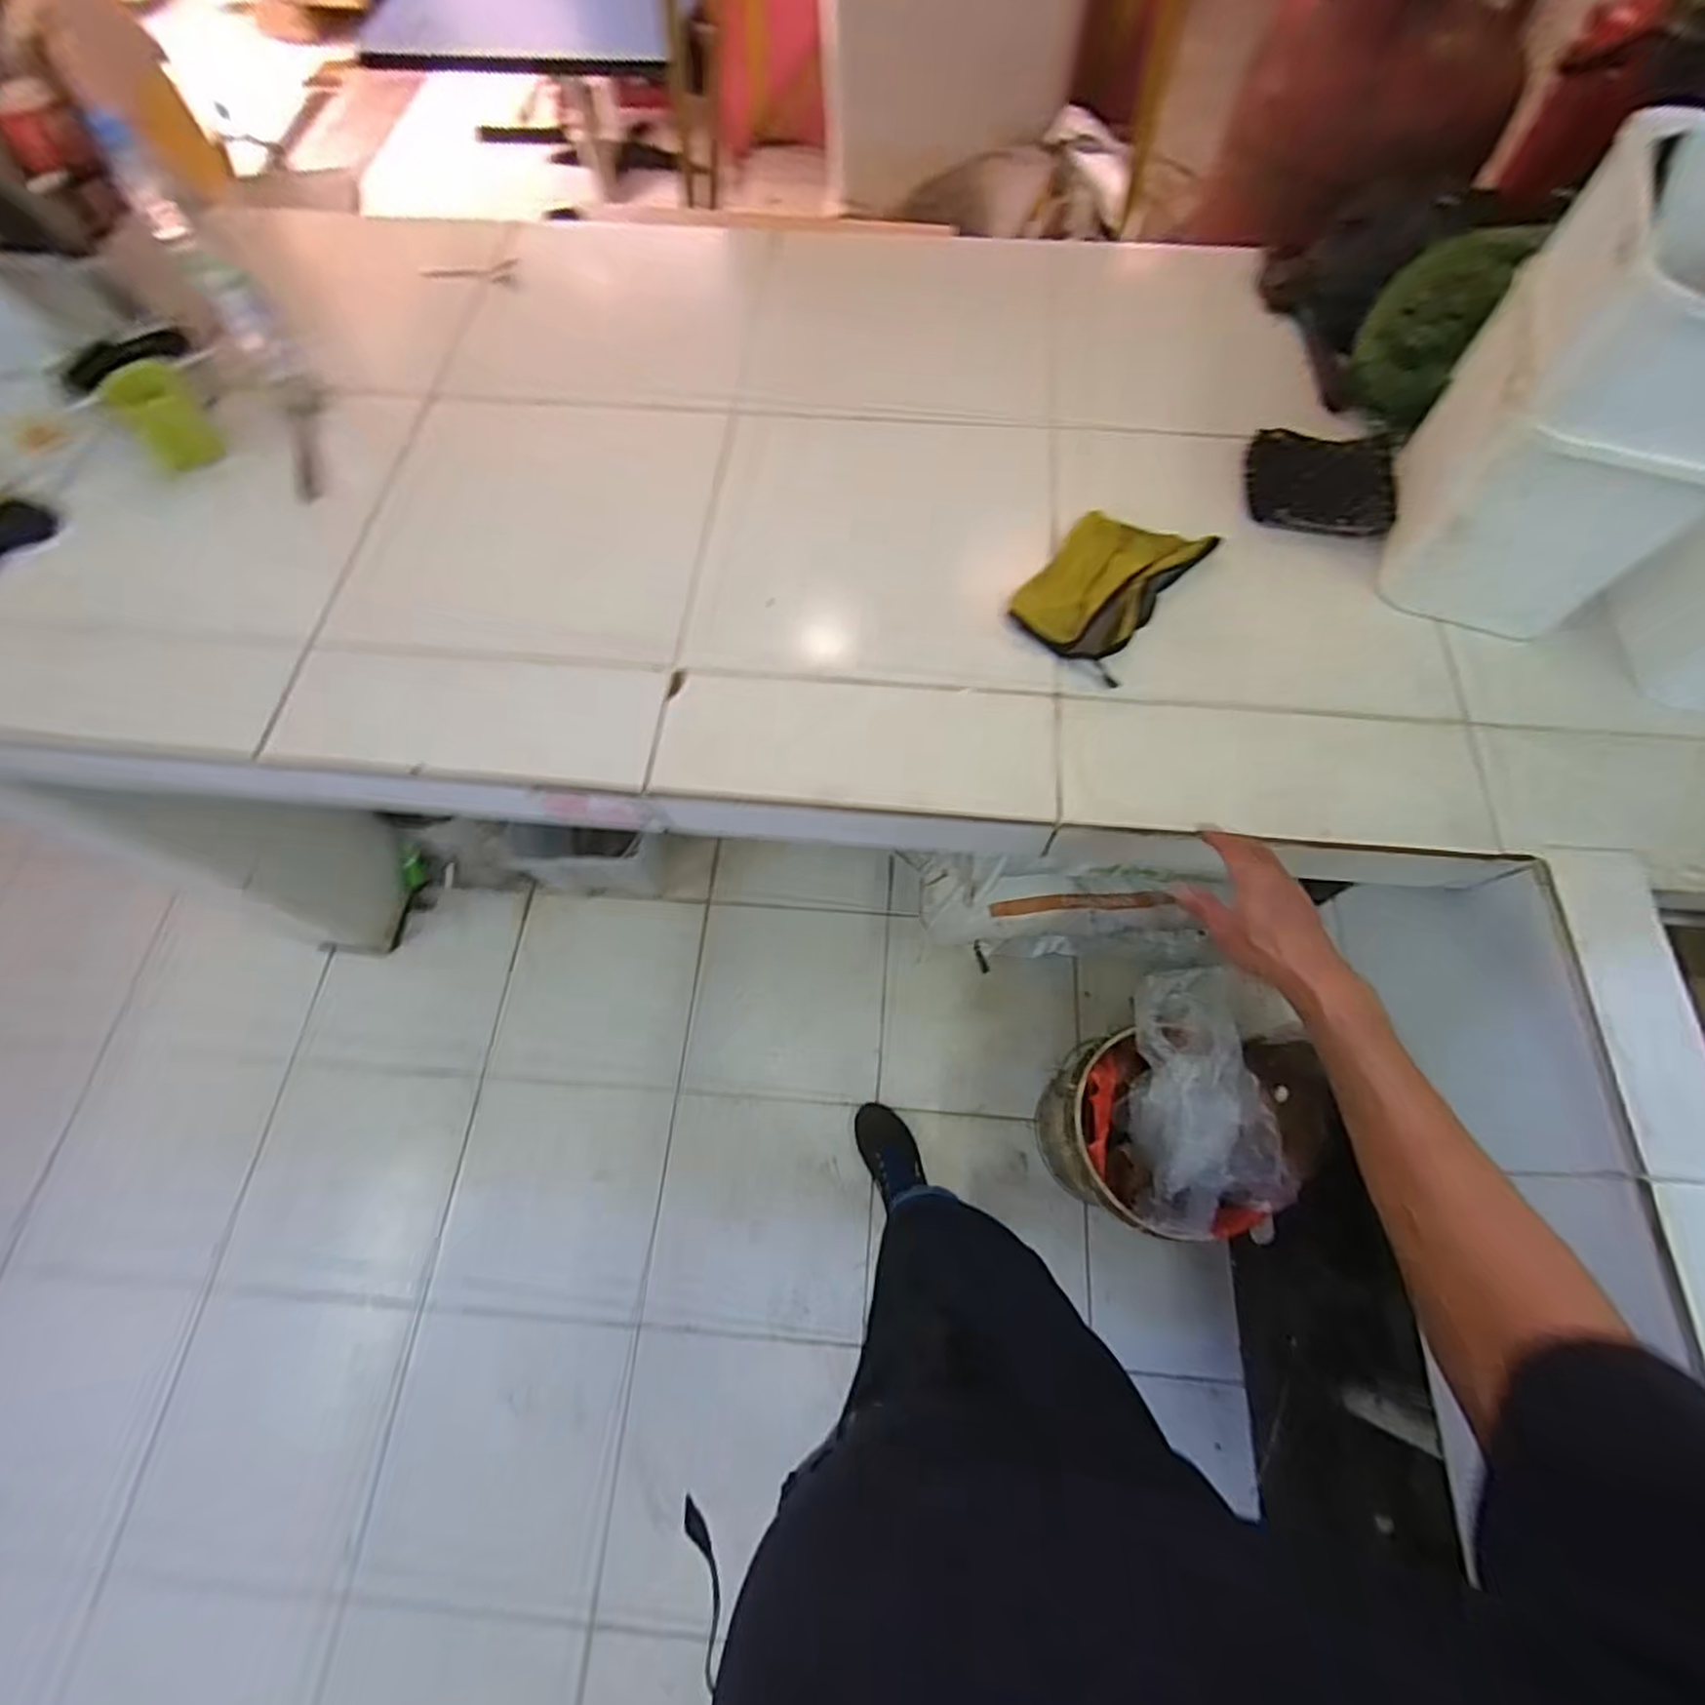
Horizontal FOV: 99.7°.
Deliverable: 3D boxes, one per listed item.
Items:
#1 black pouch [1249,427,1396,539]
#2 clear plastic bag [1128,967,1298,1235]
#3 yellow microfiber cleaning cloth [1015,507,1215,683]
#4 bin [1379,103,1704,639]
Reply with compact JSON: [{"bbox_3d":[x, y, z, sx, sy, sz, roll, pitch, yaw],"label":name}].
[{"bbox_3d":[0.539,-0.423,0.825,0.161,0.029,0.139,16,68,8],"label":"black pouch"},{"bbox_3d":[0.510,0.355,1.041,0.196,0.160,0.357,-7,87,-1],"label":"clear plastic bag"},{"bbox_3d":[0.278,-0.292,0.785,0.139,0.028,0.208,31,71,14],"label":"yellow microfiber cleaning cloth"},{"bbox_3d":[0.690,-0.408,0.669,0.205,0.307,0.263,20,69,9],"label":"bin"}]

